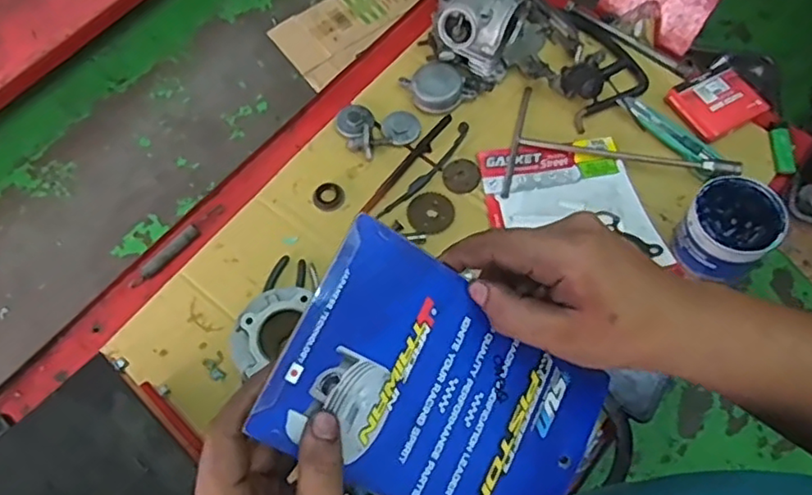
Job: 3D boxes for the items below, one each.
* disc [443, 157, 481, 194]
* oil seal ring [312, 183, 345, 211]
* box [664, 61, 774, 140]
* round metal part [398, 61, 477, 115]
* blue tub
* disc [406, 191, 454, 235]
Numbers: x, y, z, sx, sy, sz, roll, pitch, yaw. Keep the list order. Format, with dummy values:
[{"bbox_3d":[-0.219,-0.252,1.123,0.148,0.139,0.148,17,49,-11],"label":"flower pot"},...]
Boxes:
[{"bbox_3d":[0.076,-0.097,0.853,0.048,0.004,0.053,26,69,11],"label":"disc"},{"bbox_3d":[-0.103,-0.068,0.841,0.040,0.007,0.041,0,66,1],"label":"oil seal ring"},{"bbox_3d":[0.431,-0.203,0.872,0.100,0.028,0.091,-29,69,-11],"label":"box"},{"bbox_3d":[0.046,-0.229,0.891,0.081,0.021,0.075,0,66,1],"label":"round metal part"},{"bbox_3d":[0.384,-0.023,0.759,0.104,0.073,0.095,0,66,1],"label":"blue tub"},{"bbox_3d":[0.032,-0.046,0.832,0.059,0.009,0.063,0,66,1],"label":"disc"}]

